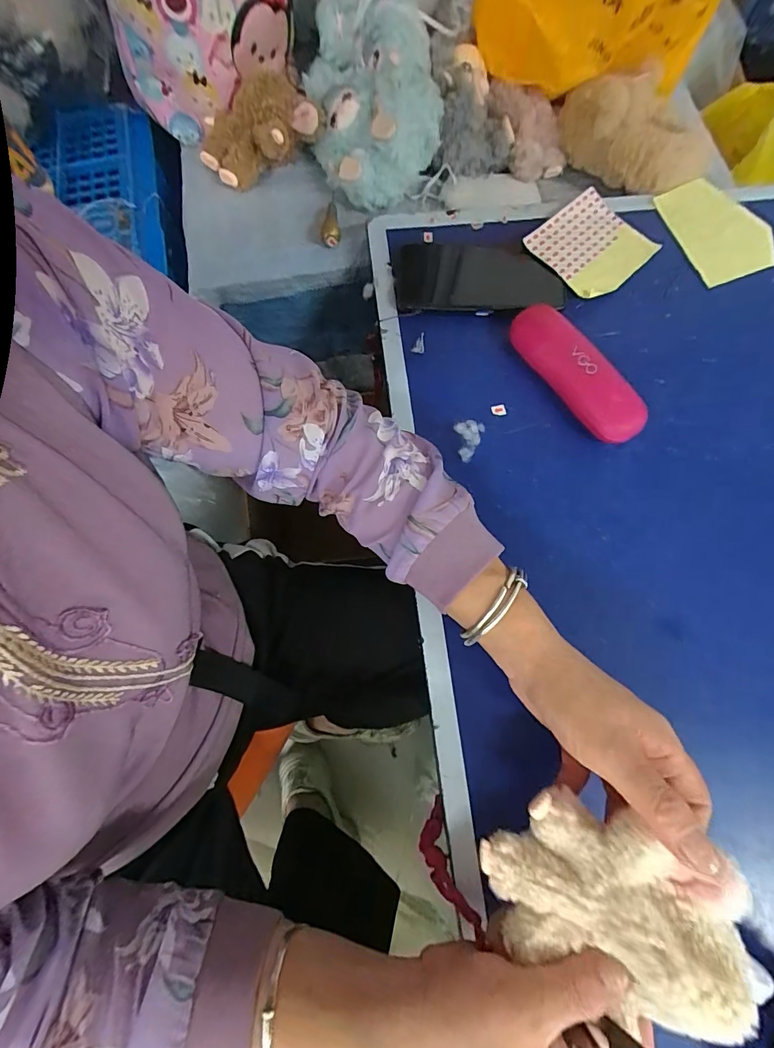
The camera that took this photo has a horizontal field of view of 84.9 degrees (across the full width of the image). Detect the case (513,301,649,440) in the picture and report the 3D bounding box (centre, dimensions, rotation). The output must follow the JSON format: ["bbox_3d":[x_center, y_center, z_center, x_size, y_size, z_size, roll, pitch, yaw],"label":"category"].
[{"bbox_3d":[0.171,-0.137,0.387,0.045,0.037,0.149,-35,78,-10],"label":"case"}]

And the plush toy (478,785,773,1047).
[{"bbox_3d":[0.121,0.208,0.233,0.121,0.050,0.092,2,72,31],"label":"plush toy"}]

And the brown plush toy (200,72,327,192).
[{"bbox_3d":[-0.138,-0.426,0.463,0.135,0.063,0.080,-4,75,-2],"label":"brown plush toy"}]

